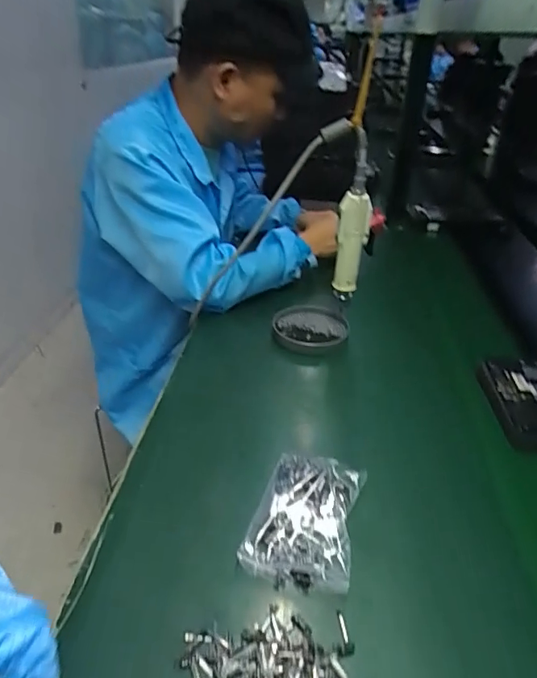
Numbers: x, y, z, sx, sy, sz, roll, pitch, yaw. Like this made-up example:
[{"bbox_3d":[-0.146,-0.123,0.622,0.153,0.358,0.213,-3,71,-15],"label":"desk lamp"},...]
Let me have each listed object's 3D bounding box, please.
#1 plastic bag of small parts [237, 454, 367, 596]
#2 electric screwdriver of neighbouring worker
[{"bbox_3d":[0.036,0.168,0.468,0.093,0.018,0.140,11,33,12],"label":"plastic bag of small parts"},{"bbox_3d":[0.119,-0.133,0.709,0.042,0.159,0.031,8,32,8],"label":"electric screwdriver of neighbouring worker"}]

